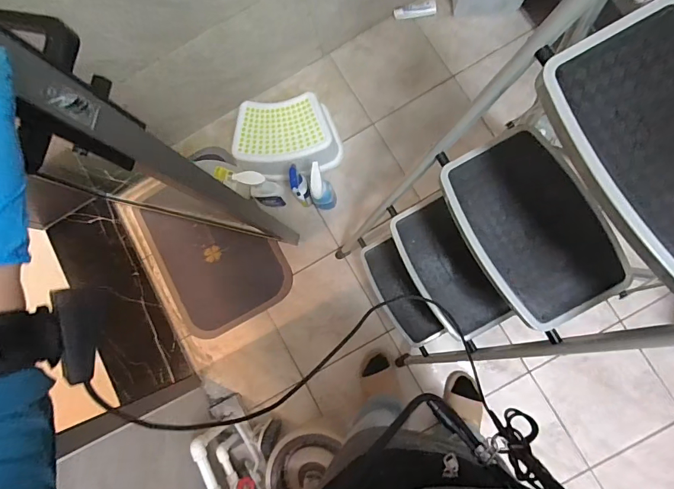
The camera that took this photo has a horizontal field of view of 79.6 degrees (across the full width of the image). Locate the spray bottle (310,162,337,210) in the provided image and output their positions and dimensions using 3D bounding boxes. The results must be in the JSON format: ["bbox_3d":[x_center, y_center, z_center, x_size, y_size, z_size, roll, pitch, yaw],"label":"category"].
[{"bbox_3d":[-0.045,-0.171,1.231,0.078,0.191,0.129,10,95,6],"label":"spray bottle"}]

